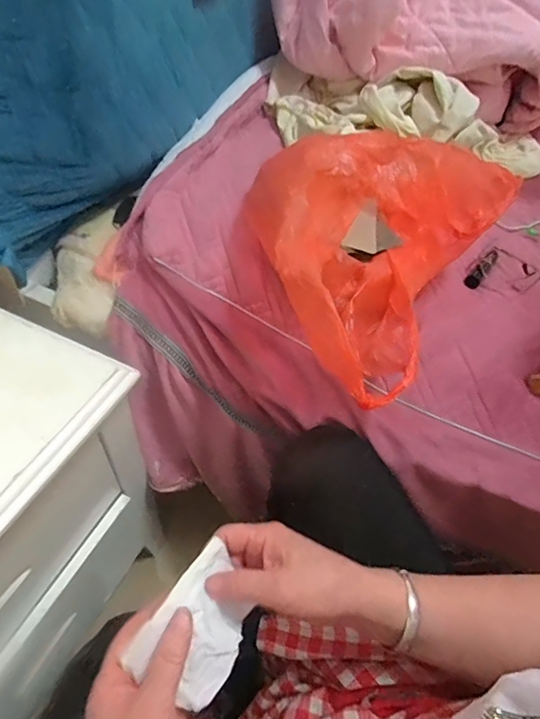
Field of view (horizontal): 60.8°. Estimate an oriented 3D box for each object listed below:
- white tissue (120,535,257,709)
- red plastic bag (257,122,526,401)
[{"bbox_3d":[-0.048,0.193,0.335,0.074,0.014,0.092,51,54,-13],"label":"white tissue"},{"bbox_3d":[0.115,-0.135,0.535,0.227,0.105,0.378,28,53,18],"label":"red plastic bag"}]

